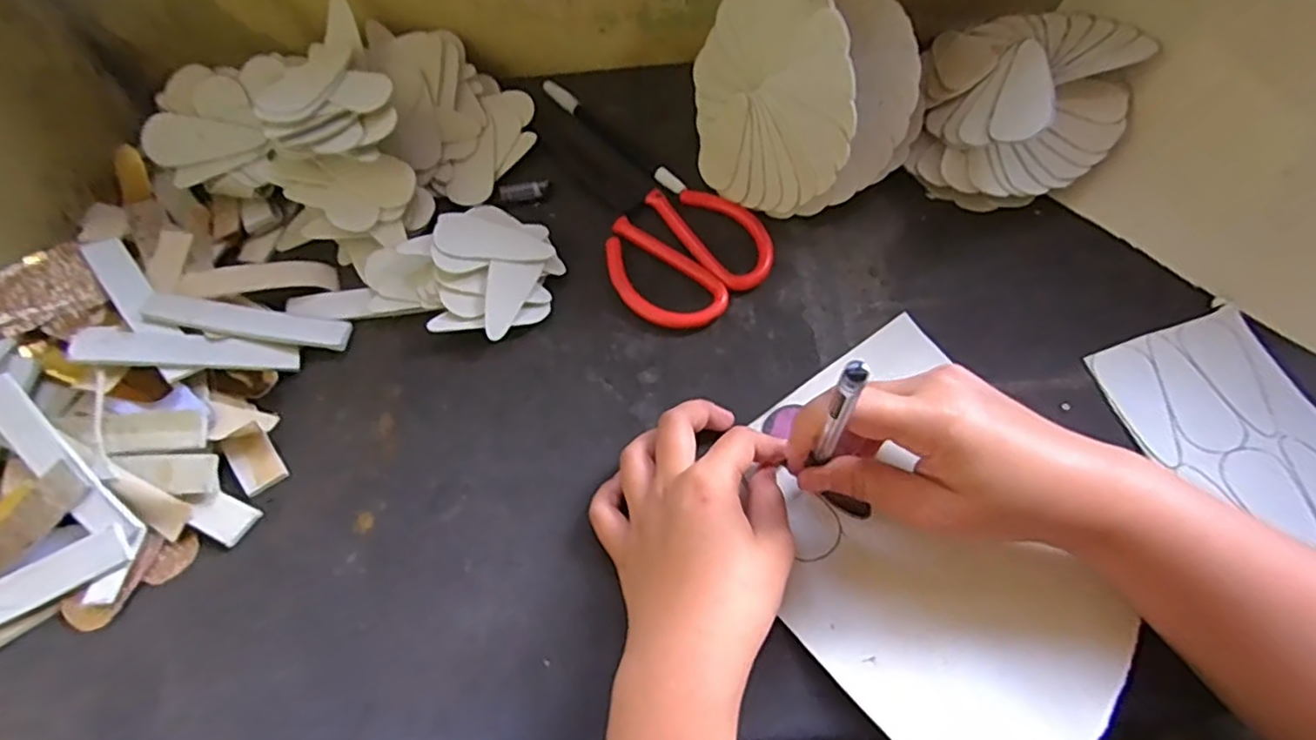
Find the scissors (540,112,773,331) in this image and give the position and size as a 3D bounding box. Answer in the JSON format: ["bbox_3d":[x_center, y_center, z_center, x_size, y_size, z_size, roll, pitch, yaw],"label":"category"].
[{"bbox_3d":[-0.019,-0.105,0.429,0.096,0.015,0.194,-41,66,-19],"label":"scissors"}]

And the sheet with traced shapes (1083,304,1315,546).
[{"bbox_3d":[0.306,0.039,0.332,0.094,0.005,0.146,-18,61,-6],"label":"sheet with traced shapes"}]

